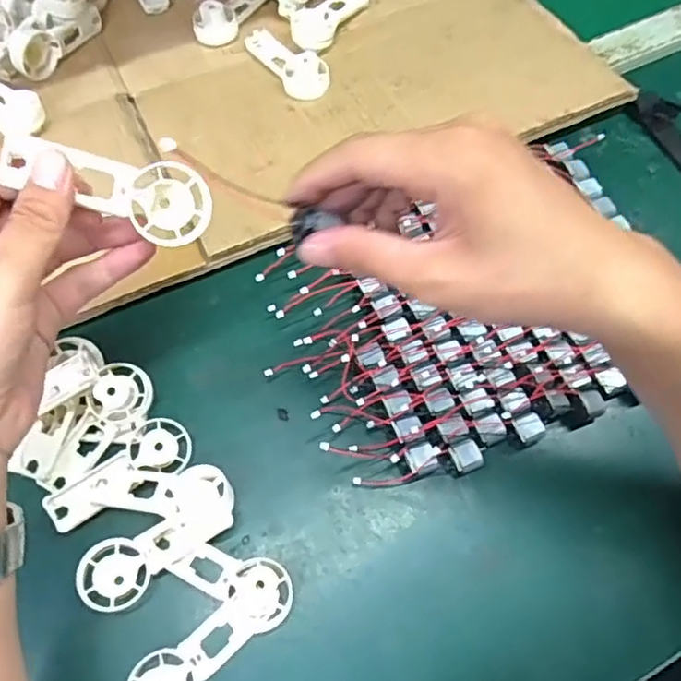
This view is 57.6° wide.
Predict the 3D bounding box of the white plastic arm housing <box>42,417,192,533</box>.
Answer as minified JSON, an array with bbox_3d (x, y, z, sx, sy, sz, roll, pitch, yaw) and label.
[{"bbox_3d":[-0.140,0.082,0.394,0.091,0.015,0.038,-27,70,-14],"label":"white plastic arm housing"}]

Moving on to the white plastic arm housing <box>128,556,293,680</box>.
[{"bbox_3d":[-0.073,0.173,0.358,0.106,0.025,0.038,-41,73,-18],"label":"white plastic arm housing"}]

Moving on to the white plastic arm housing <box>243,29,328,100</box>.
[{"bbox_3d":[-0.049,-0.252,0.543,0.038,0.021,0.099,-36,72,-17],"label":"white plastic arm housing"}]

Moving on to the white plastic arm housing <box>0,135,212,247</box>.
[{"bbox_3d":[-0.107,-0.074,0.295,0.093,0.021,0.033,14,61,-33],"label":"white plastic arm housing"}]

